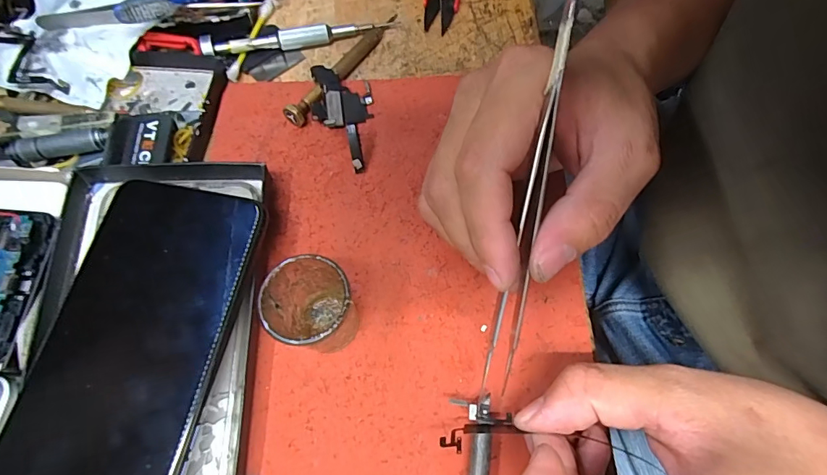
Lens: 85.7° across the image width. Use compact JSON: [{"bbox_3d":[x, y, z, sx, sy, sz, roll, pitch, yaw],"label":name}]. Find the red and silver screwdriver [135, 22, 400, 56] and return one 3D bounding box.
[{"bbox_3d":[-0.094,-0.130,0.289,0.159,0.010,0.017,-10,67,-3],"label":"red and silver screwdriver"}]

